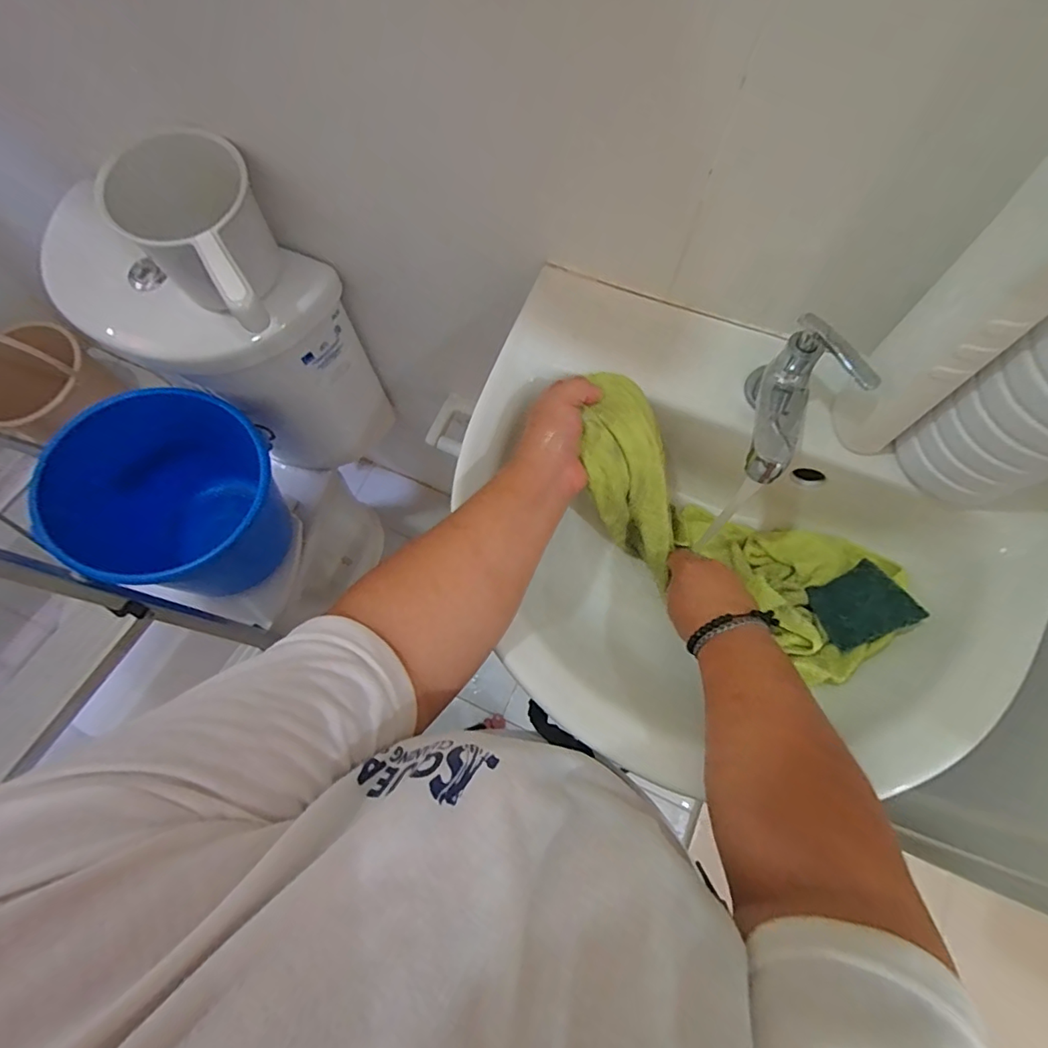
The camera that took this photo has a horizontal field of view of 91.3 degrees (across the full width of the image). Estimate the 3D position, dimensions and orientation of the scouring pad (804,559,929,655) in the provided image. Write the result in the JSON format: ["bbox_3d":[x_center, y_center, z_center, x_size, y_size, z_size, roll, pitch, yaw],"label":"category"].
[{"bbox_3d":[0.286,0.069,0.439,0.068,0.012,0.069,-31,32,12],"label":"scouring pad"}]

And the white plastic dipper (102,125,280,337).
[{"bbox_3d":[-0.305,-0.263,0.533,0.135,0.134,0.226,-32,74,-9],"label":"white plastic dipper"}]

